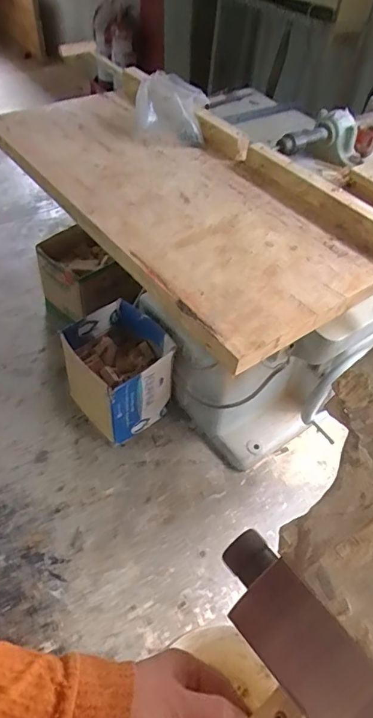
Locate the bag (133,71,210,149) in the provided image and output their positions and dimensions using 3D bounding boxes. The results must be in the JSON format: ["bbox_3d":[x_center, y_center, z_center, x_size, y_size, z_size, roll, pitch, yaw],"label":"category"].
[{"bbox_3d":[-0.039,-0.600,1.158,0.172,0.117,0.092,7,48,0],"label":"bag"}]

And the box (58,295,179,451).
[{"bbox_3d":[-0.206,0.041,1.531,0.279,0.303,0.291,-33,59,-29],"label":"box"}]

